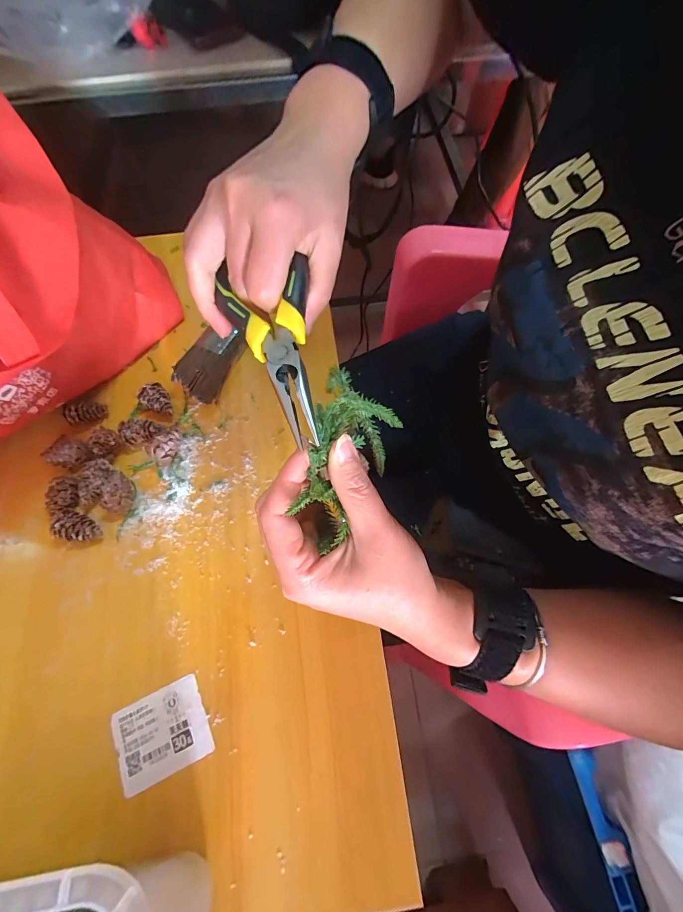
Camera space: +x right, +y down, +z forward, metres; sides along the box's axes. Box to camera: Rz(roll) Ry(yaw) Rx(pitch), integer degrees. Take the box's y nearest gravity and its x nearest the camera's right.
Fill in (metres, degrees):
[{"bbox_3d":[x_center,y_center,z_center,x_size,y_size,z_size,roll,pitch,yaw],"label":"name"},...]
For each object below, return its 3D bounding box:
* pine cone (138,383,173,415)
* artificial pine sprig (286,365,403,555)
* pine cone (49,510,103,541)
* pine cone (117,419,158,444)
[{"bbox_3d":[-0.165,-0.049,0.342,0.022,0.018,0.032,-39,71,-15],"label":"pine cone"},{"bbox_3d":[-0.001,-0.002,0.198,0.044,0.030,0.089,22,68,10],"label":"artificial pine sprig"},{"bbox_3d":[-0.204,0.057,0.296,0.033,0.020,0.021,20,68,9],"label":"pine cone"},{"bbox_3d":[-0.173,-0.020,0.330,0.032,0.019,0.019,-9,66,-3],"label":"pine cone"}]

